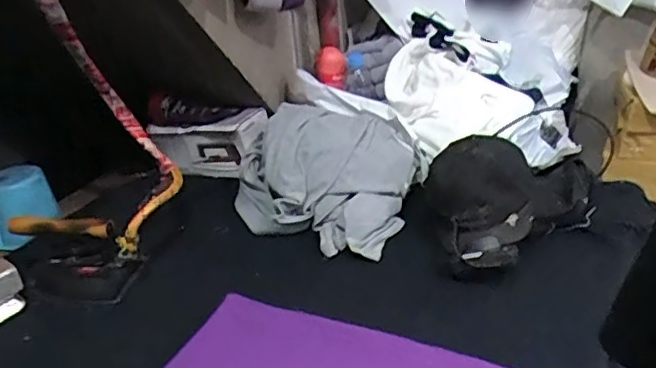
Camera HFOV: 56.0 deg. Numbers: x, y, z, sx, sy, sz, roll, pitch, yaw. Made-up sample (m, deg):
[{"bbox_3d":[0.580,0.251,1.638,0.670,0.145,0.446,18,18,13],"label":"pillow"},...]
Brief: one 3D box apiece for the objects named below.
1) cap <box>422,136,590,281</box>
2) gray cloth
[{"bbox_3d":[0.304,0.012,1.016,0.287,0.128,0.224,-14,30,-15],"label":"cap"},{"bbox_3d":[-0.015,-0.025,1.133,0.325,0.148,0.299,1,30,12],"label":"gray cloth"}]

